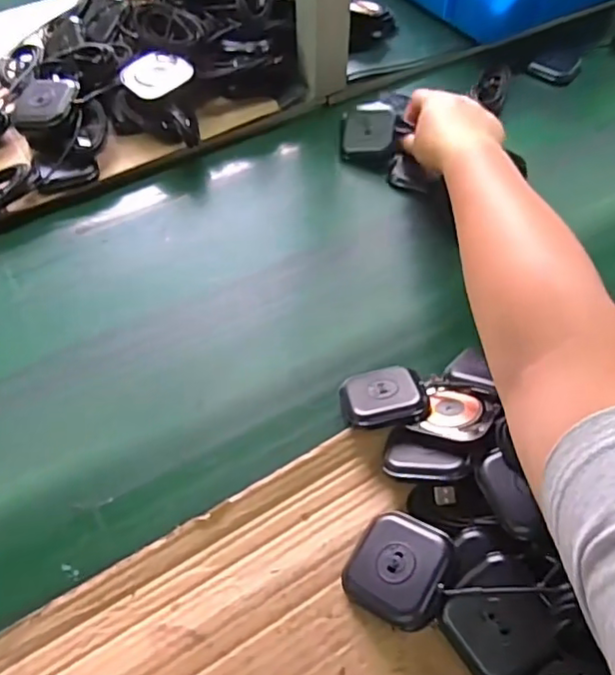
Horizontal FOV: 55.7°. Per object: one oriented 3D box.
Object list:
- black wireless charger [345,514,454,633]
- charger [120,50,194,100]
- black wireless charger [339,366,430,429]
[{"bbox_3d":[0.054,0.136,0.347,0.058,0.014,0.058,17,61,36],"label":"black wireless charger"},{"bbox_3d":[-0.146,-0.255,0.560,0.055,0.015,0.064,-36,60,-21],"label":"charger"},{"bbox_3d":[0.055,0.044,0.421,0.059,0.022,0.050,-4,54,-1],"label":"black wireless charger"}]

